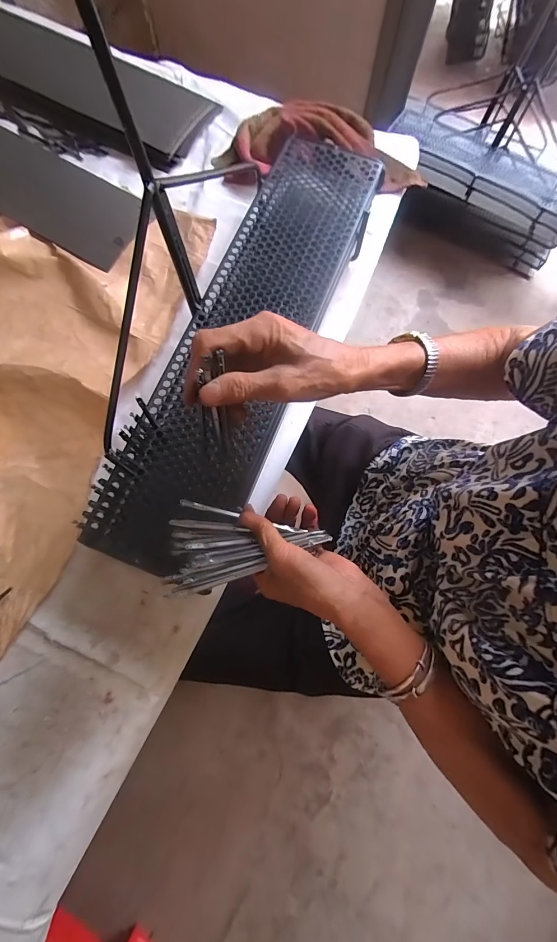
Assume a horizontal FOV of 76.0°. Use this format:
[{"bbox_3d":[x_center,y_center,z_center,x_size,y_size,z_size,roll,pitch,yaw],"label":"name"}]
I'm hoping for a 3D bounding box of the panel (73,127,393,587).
[{"bbox_3d":[-0.033,-0.180,0.435,0.146,0.027,0.611,21,76,4],"label":"panel"}]

